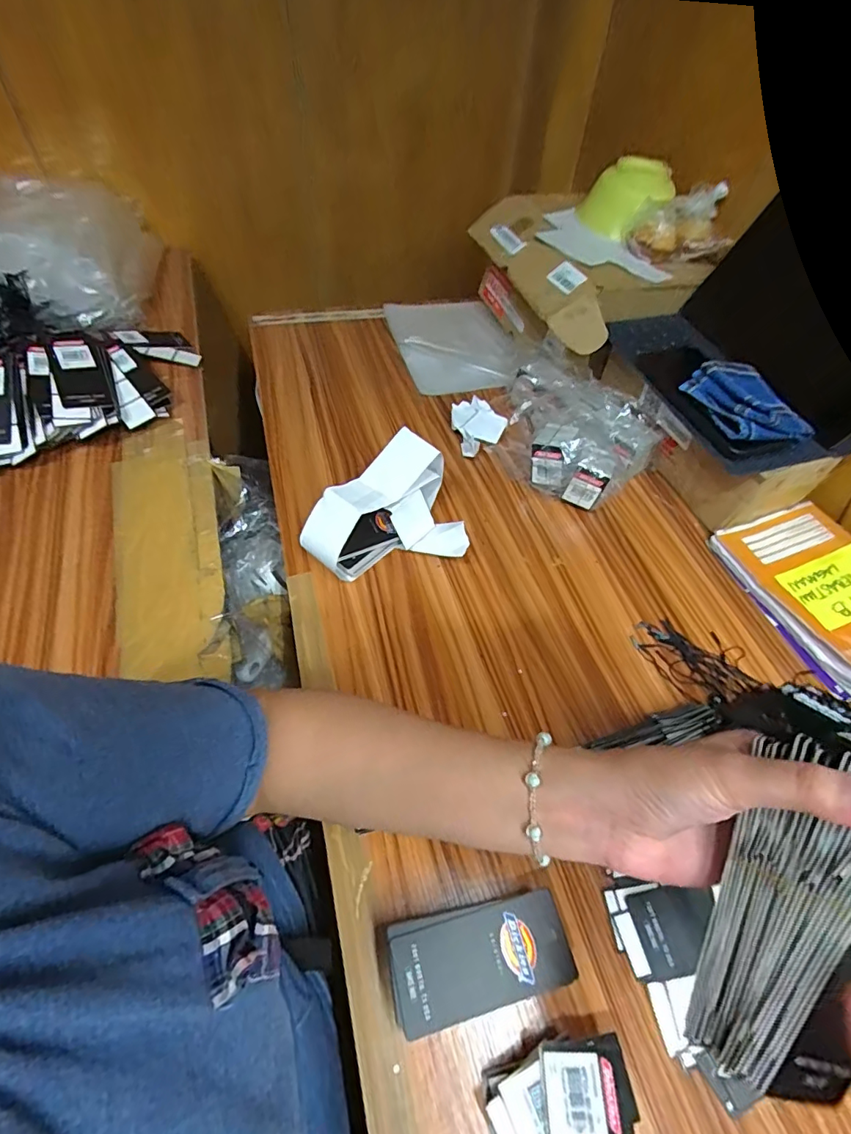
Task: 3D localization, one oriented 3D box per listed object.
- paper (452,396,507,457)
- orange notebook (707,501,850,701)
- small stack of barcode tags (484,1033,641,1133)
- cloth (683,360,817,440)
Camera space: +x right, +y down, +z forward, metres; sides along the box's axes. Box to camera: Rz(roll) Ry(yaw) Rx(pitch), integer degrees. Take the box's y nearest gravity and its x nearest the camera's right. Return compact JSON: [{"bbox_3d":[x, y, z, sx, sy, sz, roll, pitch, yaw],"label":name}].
[{"bbox_3d":[0.060,-0.177,0.625,0.061,0.019,0.063,-37,82,6],"label":"paper"},{"bbox_3d":[0.416,0.026,0.521,0.144,0.029,0.204,-13,56,-14],"label":"orange notebook"},{"bbox_3d":[0.077,0.309,0.292,0.083,0.032,0.047,-12,56,-13],"label":"small stack of barcode tags"},{"bbox_3d":[0.323,-0.167,0.505,0.085,0.029,0.104,-17,57,-16],"label":"cloth"}]

